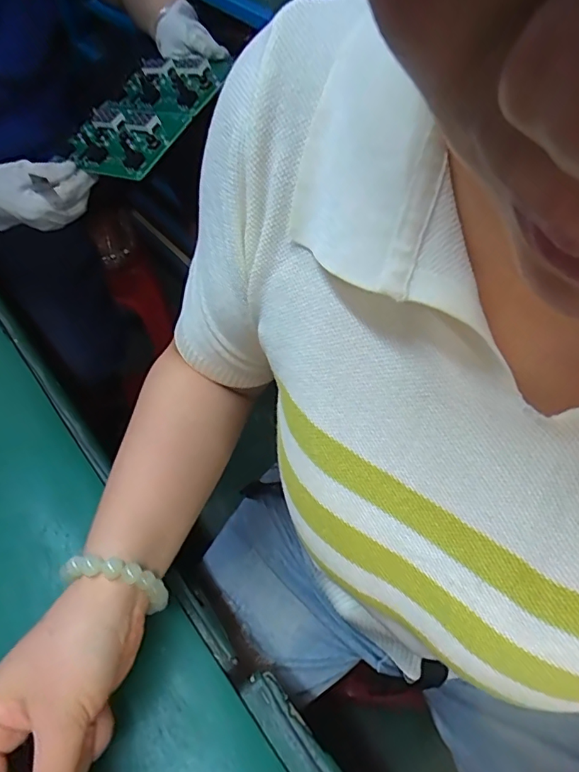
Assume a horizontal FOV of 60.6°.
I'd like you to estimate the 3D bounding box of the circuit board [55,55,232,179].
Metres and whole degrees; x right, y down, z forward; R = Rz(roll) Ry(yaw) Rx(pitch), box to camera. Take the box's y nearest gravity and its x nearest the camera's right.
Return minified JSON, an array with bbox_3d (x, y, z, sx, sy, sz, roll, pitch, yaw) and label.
[{"bbox_3d":[-0.174,-0.324,0.584,0.141,0.018,0.197,21,72,30],"label":"circuit board"}]

